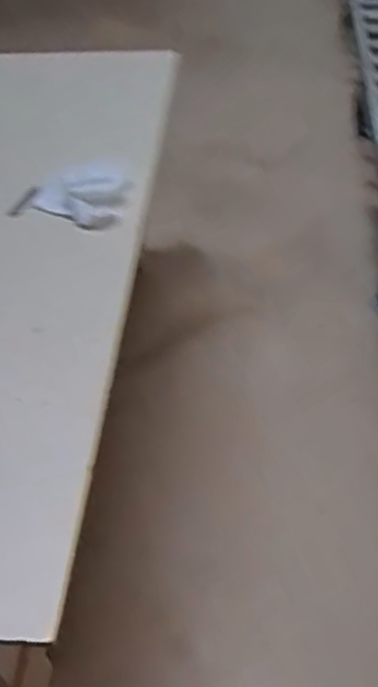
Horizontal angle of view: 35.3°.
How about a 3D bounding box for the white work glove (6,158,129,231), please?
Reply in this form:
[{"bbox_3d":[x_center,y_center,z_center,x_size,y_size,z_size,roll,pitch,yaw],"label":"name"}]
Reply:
[{"bbox_3d":[-0.242,-0.300,1.188,0.224,0.126,0.032,9,15,-2],"label":"white work glove"}]

